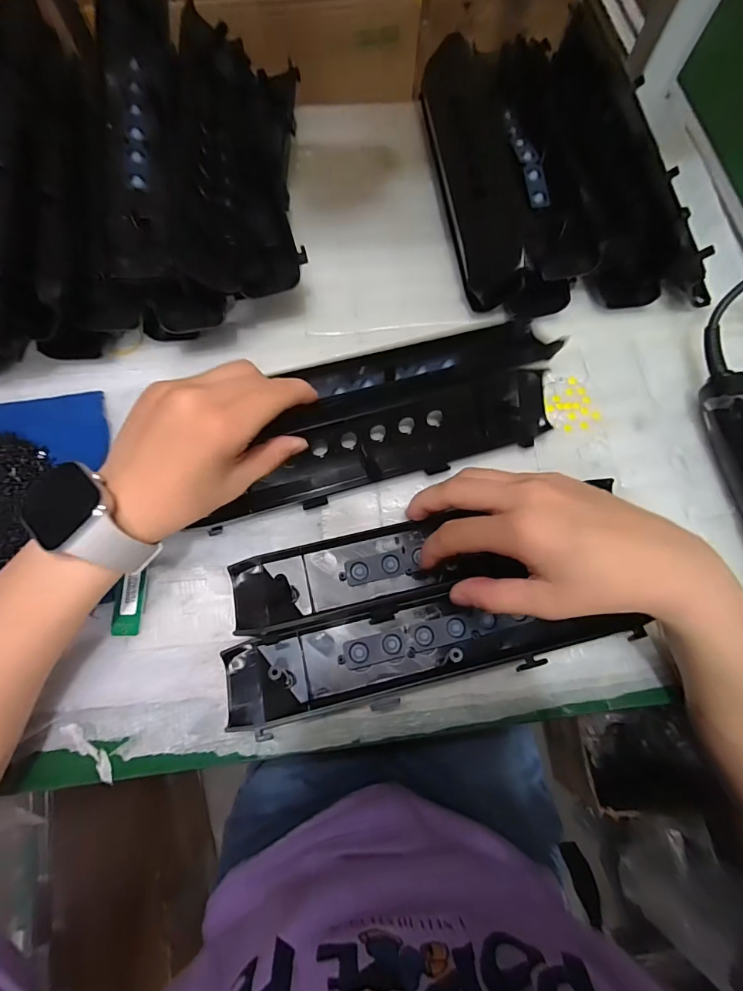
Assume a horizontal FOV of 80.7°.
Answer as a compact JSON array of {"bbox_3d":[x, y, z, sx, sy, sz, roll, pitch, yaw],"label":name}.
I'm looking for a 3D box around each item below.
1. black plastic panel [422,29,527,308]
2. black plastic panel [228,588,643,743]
[{"bbox_3d":[0.094,-0.297,0.397,0.064,0.044,0.292,-6,72,-4],"label":"black plastic panel"},{"bbox_3d":[0.038,0.098,0.281,0.254,0.029,0.054,-8,73,-5],"label":"black plastic panel"}]

